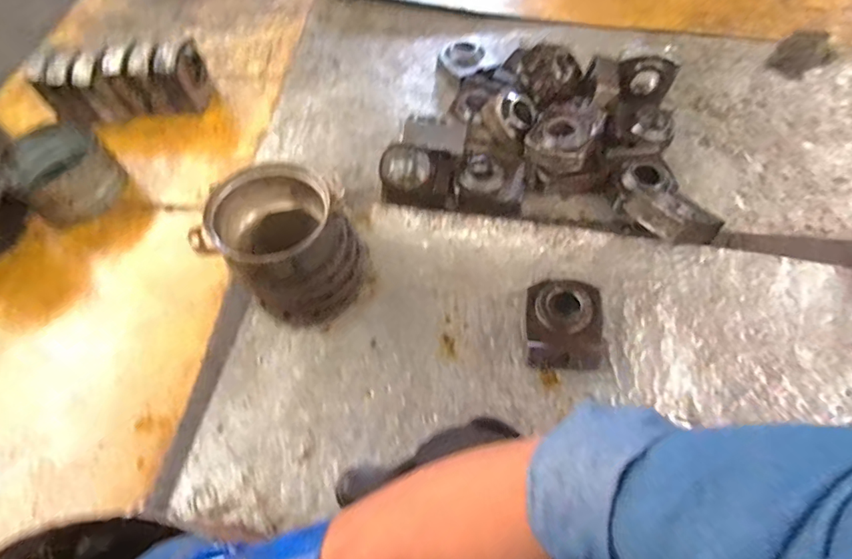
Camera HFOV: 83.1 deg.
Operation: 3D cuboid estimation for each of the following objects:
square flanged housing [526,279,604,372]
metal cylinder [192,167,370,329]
[{"bbox_3d":[0.308,0.099,1.064,0.171,0.095,0.186,-2,58,3],"label":"square flanged housing"},{"bbox_3d":[-0.291,-0.059,1.057,0.256,0.283,0.251,10,60,10],"label":"metal cylinder"}]

